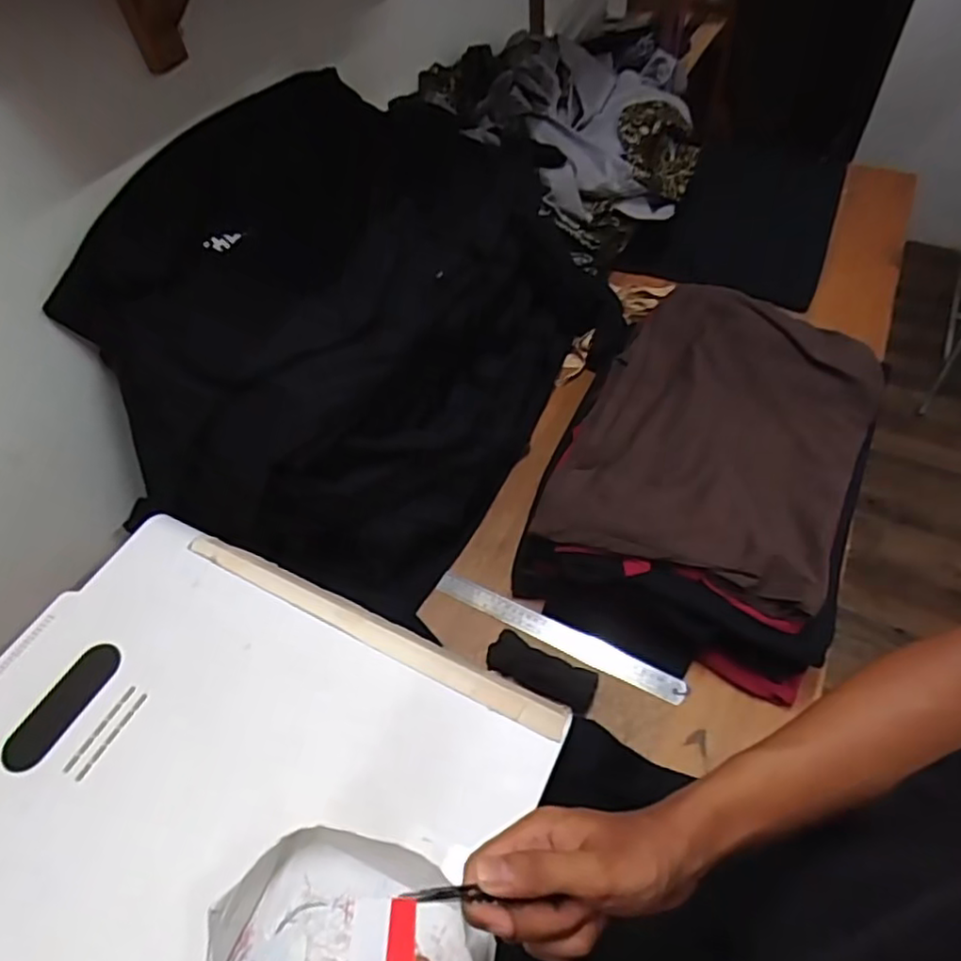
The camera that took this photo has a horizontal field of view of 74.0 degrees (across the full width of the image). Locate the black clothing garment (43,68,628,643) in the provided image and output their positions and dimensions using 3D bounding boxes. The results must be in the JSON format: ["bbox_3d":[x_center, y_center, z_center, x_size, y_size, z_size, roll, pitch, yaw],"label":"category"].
[{"bbox_3d":[-0.125,-0.226,0.862,0.441,0.384,0.627,19,55,18],"label":"black clothing garment"}]

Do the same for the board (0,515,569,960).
[{"bbox_3d":[-0.234,0.263,0.536,0.493,0.030,0.399,20,56,19],"label":"board"}]

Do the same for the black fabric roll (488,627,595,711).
[{"bbox_3d":[0.071,0.218,0.734,0.123,0.028,0.046,17,55,17],"label":"black fabric roll"}]

